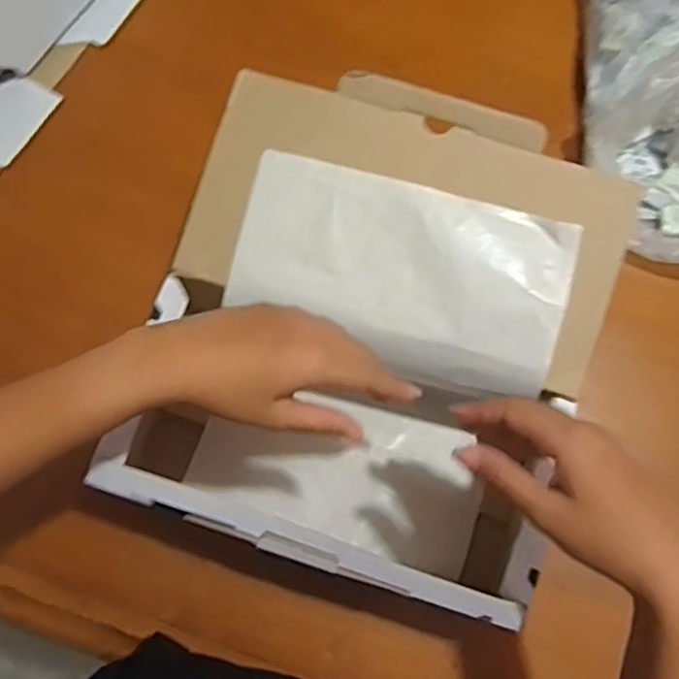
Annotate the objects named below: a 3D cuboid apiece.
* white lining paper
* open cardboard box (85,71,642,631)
[{"bbox_3d":[0.019,0.018,0.467,0.214,0.062,0.250,18,113,5],"label":"white lining paper"},{"bbox_3d":[0.022,0.005,0.464,0.298,0.141,0.295,17,75,3],"label":"open cardboard box"}]

